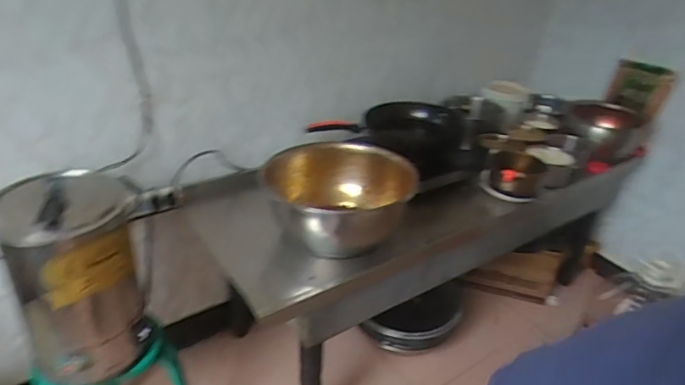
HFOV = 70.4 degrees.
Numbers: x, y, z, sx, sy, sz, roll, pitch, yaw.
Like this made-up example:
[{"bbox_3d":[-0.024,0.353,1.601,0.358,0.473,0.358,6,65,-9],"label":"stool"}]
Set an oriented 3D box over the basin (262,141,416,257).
[{"bbox_3d":[0.004,0.005,1.270,0.328,0.156,0.351,3,31,-2],"label":"basin"}]

